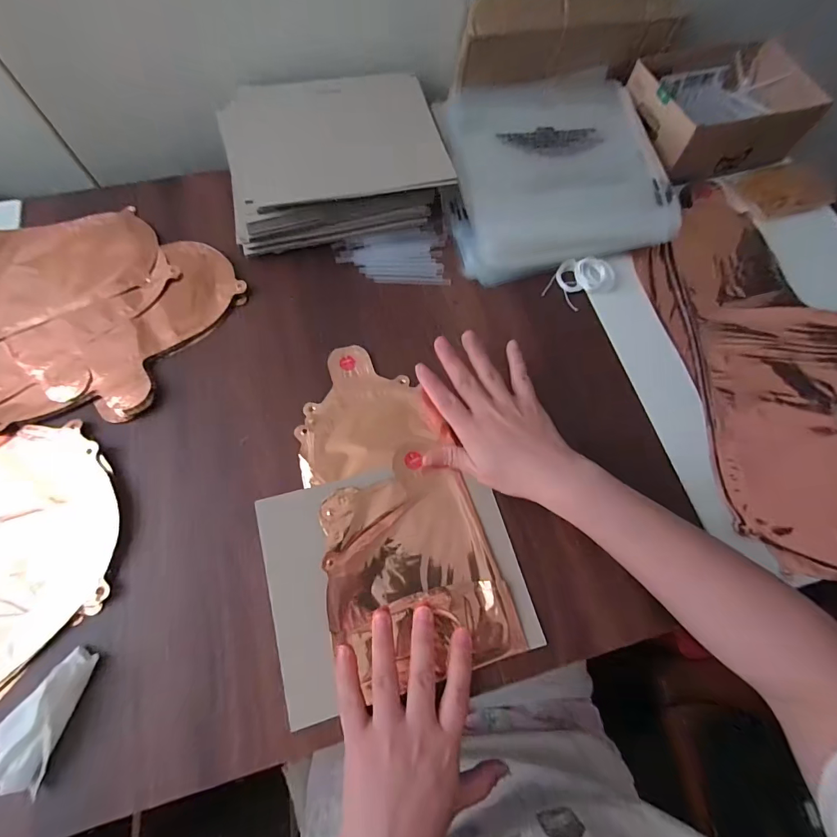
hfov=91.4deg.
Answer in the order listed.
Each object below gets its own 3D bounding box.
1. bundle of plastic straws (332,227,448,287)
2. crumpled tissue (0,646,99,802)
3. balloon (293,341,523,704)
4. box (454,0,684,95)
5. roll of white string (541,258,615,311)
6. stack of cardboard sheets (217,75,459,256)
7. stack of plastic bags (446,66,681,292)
[{"bbox_3d":[-0.028,-0.170,0.430,0.113,0.008,0.063,0,69,-3],"label":"bundle of plastic straws"},{"bbox_3d":[-0.256,0.198,0.271,0.040,0.019,0.079,12,69,2],"label":"crumpled tissue"},{"bbox_3d":[-0.023,0.063,0.344,0.131,0.009,0.273,-14,70,-8],"label":"balloon"},{"bbox_3d":[0.158,-0.410,0.440,0.239,0.083,0.052,-9,70,-5],"label":"box"},{"bbox_3d":[0.166,-0.141,0.419,0.050,0.017,0.059,41,73,12],"label":"roll of white string"},{"bbox_3d":[-0.088,-0.281,0.438,0.225,0.061,0.184,-13,70,-8],"label":"stack of cardboard sheets"},{"bbox_3d":[0.140,-0.267,0.447,0.224,0.050,0.219,-11,70,-7],"label":"stack of plastic bags"}]

